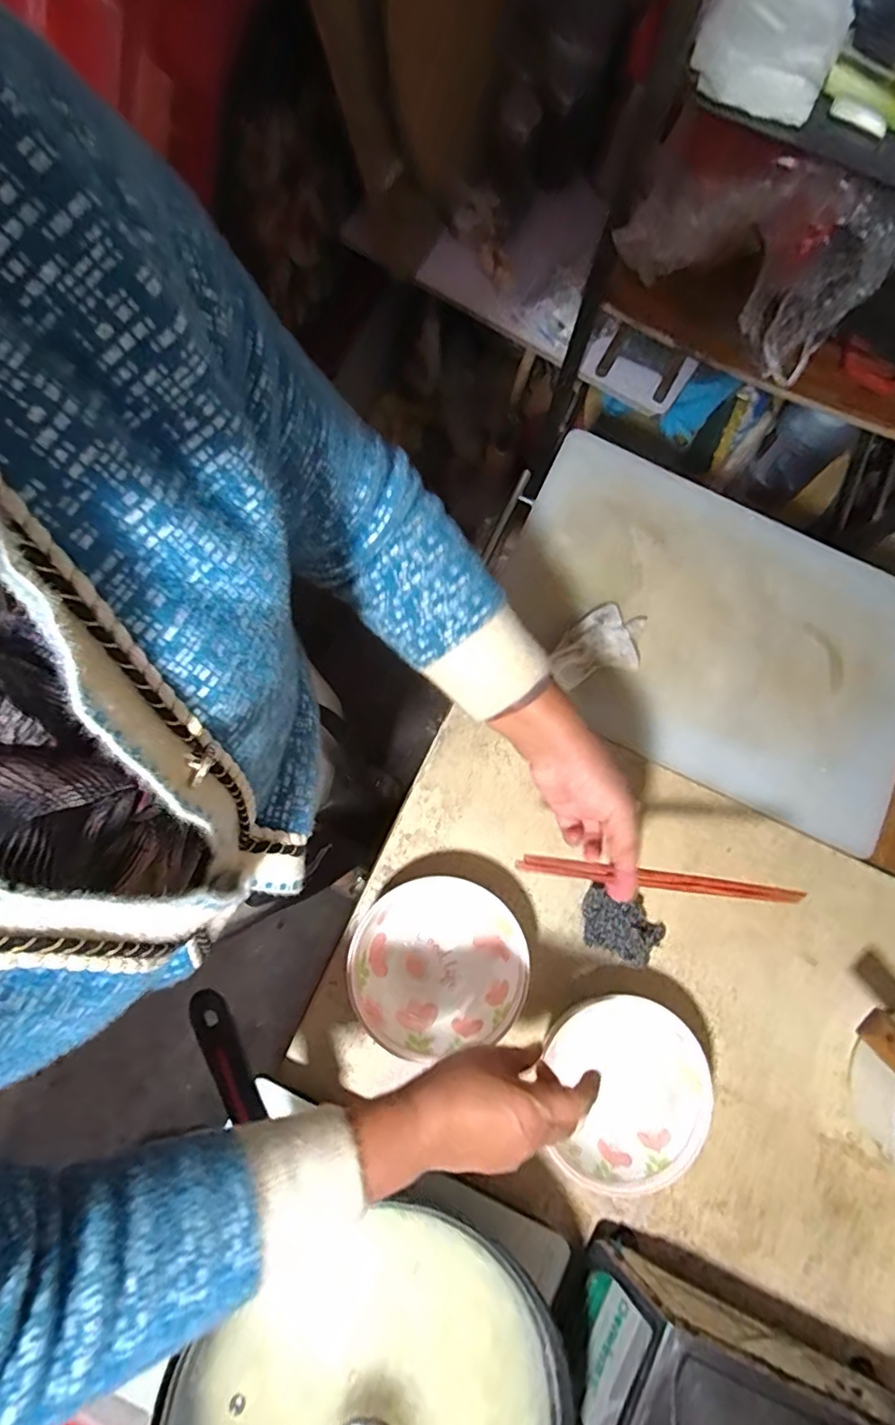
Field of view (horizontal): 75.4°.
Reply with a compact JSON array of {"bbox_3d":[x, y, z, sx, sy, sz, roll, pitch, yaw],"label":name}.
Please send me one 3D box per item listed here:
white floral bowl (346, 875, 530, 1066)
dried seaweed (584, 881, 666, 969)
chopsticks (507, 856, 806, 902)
[{"bbox_3d":[-0.009,0.261,0.603,0.171,0.062,0.168,0,78,0],"label":"white floral bowl"},{"bbox_3d":[0.194,0.236,0.635,0.092,0.033,0.073,12,78,3],"label":"dried seaweed"},{"bbox_3d":[0.180,0.144,0.498,0.235,0.007,0.015,6,78,6],"label":"chopsticks"}]

